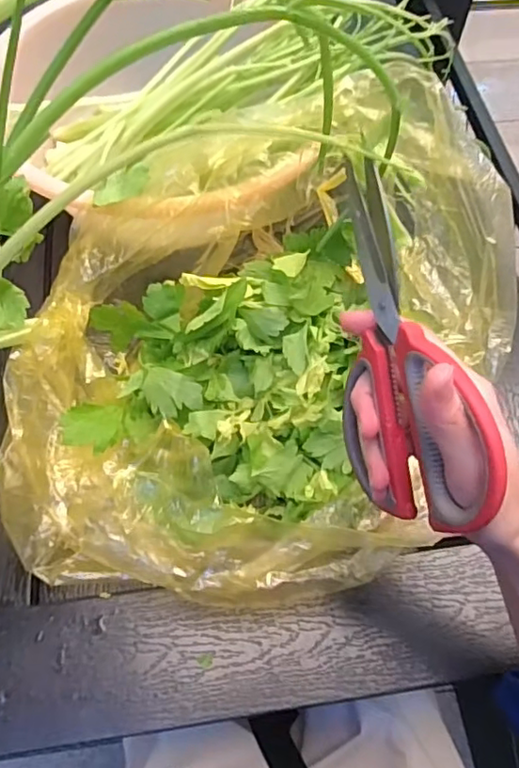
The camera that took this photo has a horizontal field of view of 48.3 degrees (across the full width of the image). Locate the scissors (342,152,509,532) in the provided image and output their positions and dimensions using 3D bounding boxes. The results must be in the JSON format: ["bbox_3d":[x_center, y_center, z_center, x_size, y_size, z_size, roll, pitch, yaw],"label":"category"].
[{"bbox_3d":[0.064,-0.018,0.280,0.034,0.093,0.170,-10,92,-7],"label":"scissors"}]

